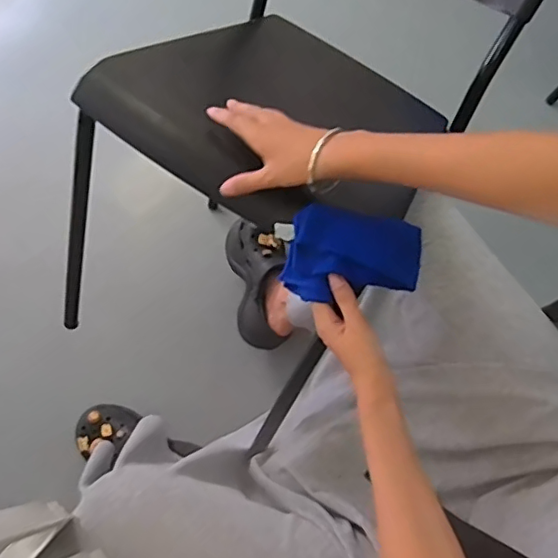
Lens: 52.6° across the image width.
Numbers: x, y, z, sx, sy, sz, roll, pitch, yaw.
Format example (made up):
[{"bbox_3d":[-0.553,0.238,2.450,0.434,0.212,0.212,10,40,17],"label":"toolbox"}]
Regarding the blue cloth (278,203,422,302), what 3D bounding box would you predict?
[{"bbox_3d":[0.075,-0.023,0.562,0.133,0.035,0.083,5,72,1],"label":"blue cloth"}]

